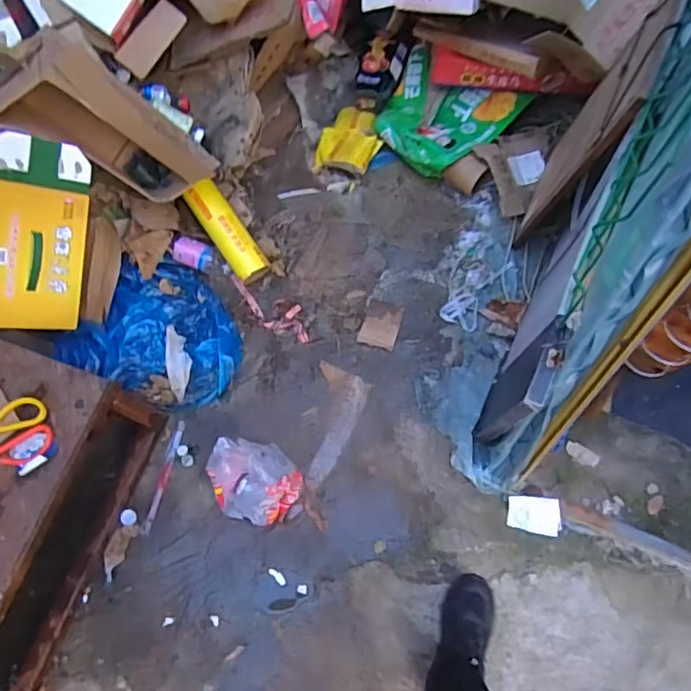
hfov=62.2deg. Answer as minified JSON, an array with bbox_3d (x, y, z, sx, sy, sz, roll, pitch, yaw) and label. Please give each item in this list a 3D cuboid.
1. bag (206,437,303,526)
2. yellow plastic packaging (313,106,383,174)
[{"bbox_3d":[-0.195,0.288,1.217,0.180,0.155,0.166,34,74,14],"label":"bag"},{"bbox_3d":[0.008,-0.543,1.526,0.157,0.071,0.184,22,72,10],"label":"yellow plastic packaging"}]

